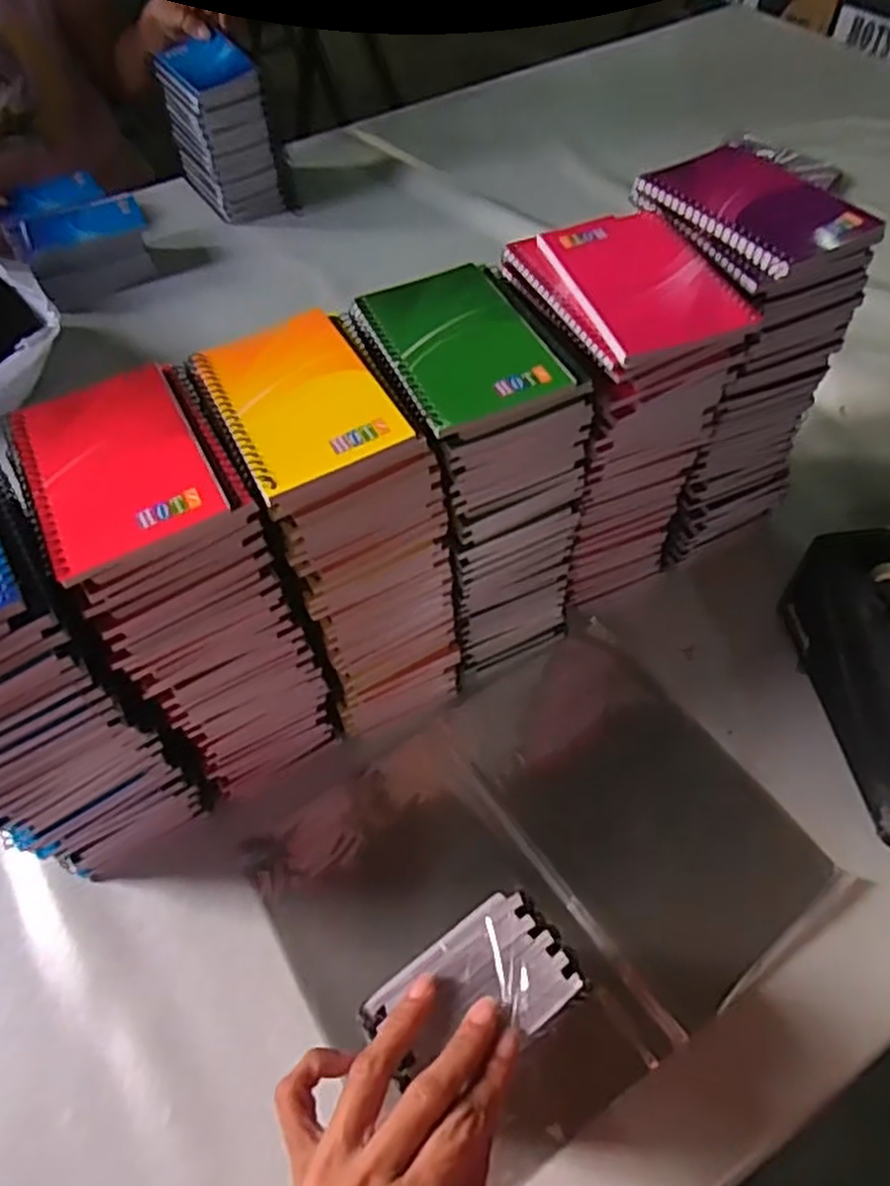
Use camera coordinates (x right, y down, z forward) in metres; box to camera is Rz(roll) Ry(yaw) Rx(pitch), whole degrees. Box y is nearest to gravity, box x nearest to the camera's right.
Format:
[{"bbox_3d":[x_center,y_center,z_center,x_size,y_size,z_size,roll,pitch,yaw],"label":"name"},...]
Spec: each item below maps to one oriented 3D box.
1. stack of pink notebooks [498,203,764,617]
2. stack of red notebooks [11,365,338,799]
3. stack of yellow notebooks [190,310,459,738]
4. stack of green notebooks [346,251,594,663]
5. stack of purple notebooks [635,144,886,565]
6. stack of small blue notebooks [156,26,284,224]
[{"bbox_3d":[0.117,-0.117,0.533,0.104,0.249,0.131,-18,57,-10],"label":"stack of pink notebooks"},{"bbox_3d":[-0.154,0.003,0.466,0.095,0.245,0.128,-25,58,-14],"label":"stack of red notebooks"},{"bbox_3d":[-0.063,-0.036,0.487,0.094,0.236,0.139,-23,57,-13],"label":"stack of yellow notebooks"},{"bbox_3d":[0.022,-0.076,0.513,0.100,0.245,0.129,-22,57,-12],"label":"stack of green notebooks"},{"bbox_3d":[0.202,-0.164,0.553,0.103,0.259,0.136,-18,57,-10],"label":"stack of purple notebooks"},{"bbox_3d":[-0.279,-0.576,0.919,0.101,0.174,0.091,-32,60,-18],"label":"stack of small blue notebooks"}]

